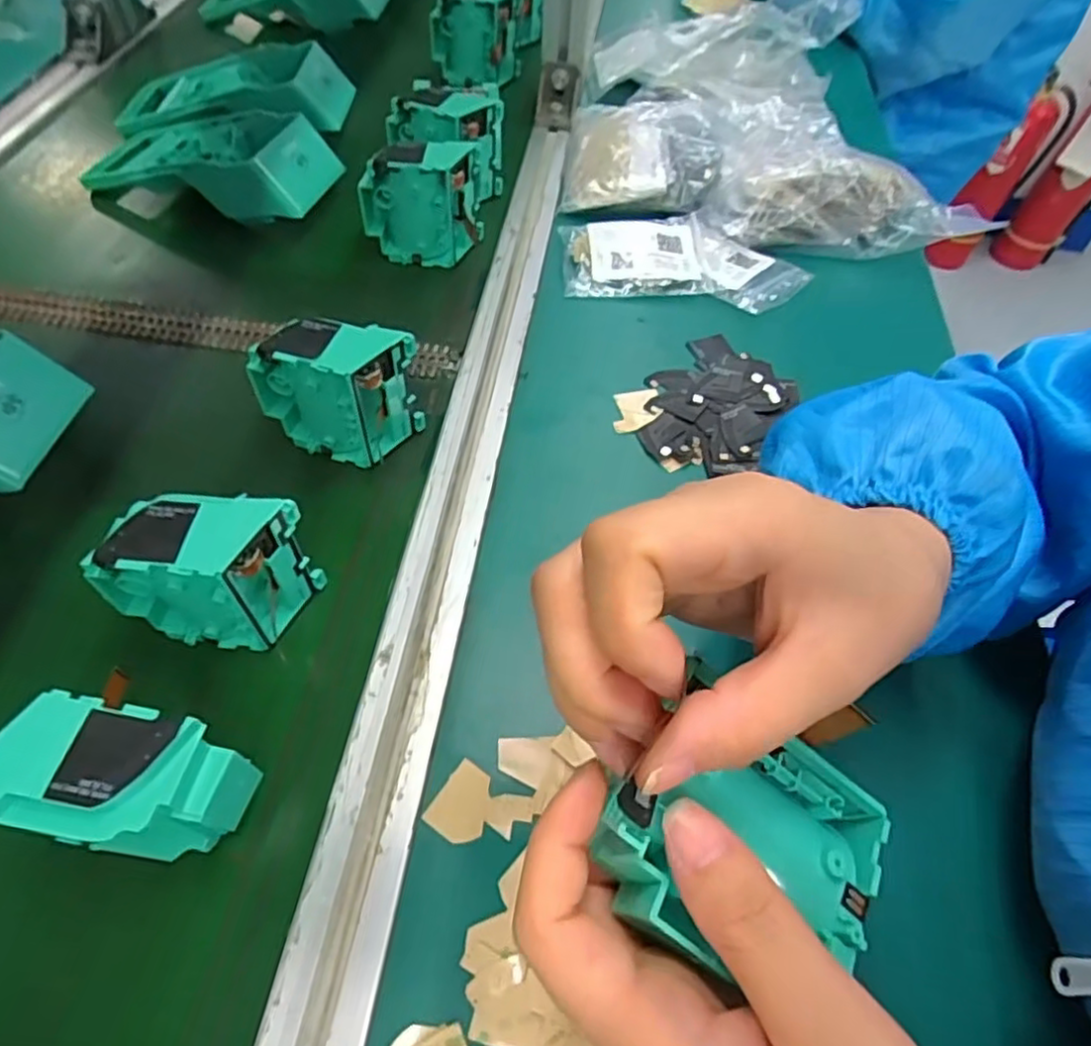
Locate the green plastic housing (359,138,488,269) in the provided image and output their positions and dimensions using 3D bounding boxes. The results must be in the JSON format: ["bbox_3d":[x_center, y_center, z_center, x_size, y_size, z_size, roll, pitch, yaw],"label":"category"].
[{"bbox_3d":[-0.088,-0.226,0.472,0.082,0.075,0.031,-4,56,-7],"label":"green plastic housing"}]

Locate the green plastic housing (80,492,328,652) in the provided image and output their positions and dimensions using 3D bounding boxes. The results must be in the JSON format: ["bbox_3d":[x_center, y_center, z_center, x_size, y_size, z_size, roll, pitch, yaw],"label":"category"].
[{"bbox_3d":[-0.145,0.024,0.299,0.080,0.075,0.045,2,56,-3],"label":"green plastic housing"}]

